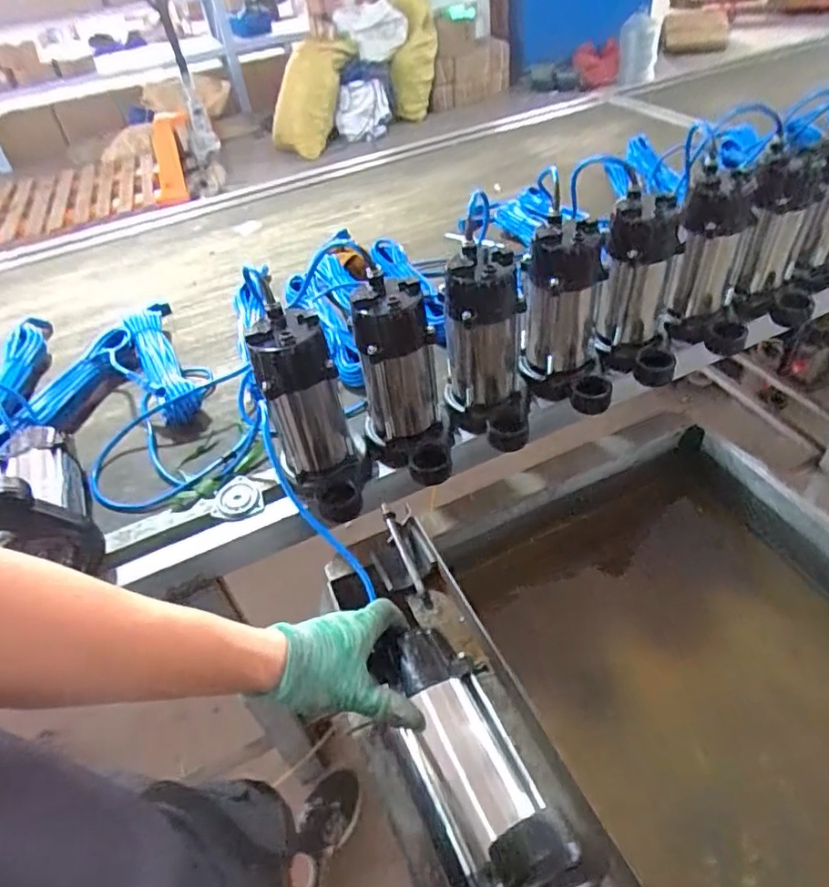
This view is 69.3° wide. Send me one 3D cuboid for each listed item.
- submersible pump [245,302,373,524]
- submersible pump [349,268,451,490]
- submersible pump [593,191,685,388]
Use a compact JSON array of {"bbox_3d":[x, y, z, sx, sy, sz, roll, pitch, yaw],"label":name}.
[{"bbox_3d":[-0.122,-0.032,0.735,0.105,0.226,0.146,-18,45,-10],"label":"submersible pump"},{"bbox_3d":[-0.015,-0.069,0.762,0.108,0.231,0.144,-11,44,-3],"label":"submersible pump"},{"bbox_3d":[0.328,-0.215,0.855,0.118,0.230,0.118,11,47,19],"label":"submersible pump"}]

